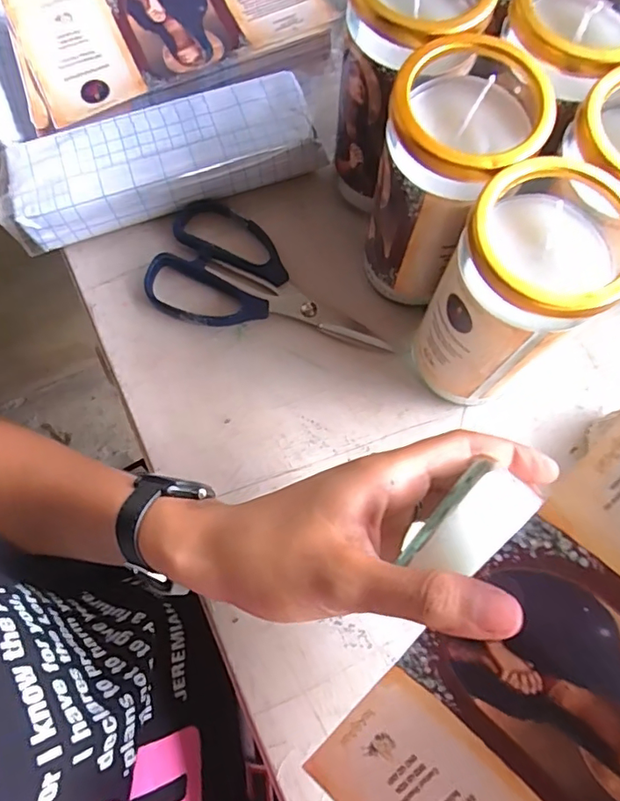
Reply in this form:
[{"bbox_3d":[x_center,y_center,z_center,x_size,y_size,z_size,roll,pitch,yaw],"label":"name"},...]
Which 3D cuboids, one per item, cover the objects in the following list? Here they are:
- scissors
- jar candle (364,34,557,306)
[{"bbox_3d":[-0.024,-0.078,0.349,0.160,0.011,0.085,18,75,7],"label":"scissors"},{"bbox_3d":[0.072,-0.111,0.288,0.066,0.139,0.076,24,76,8],"label":"jar candle"}]

